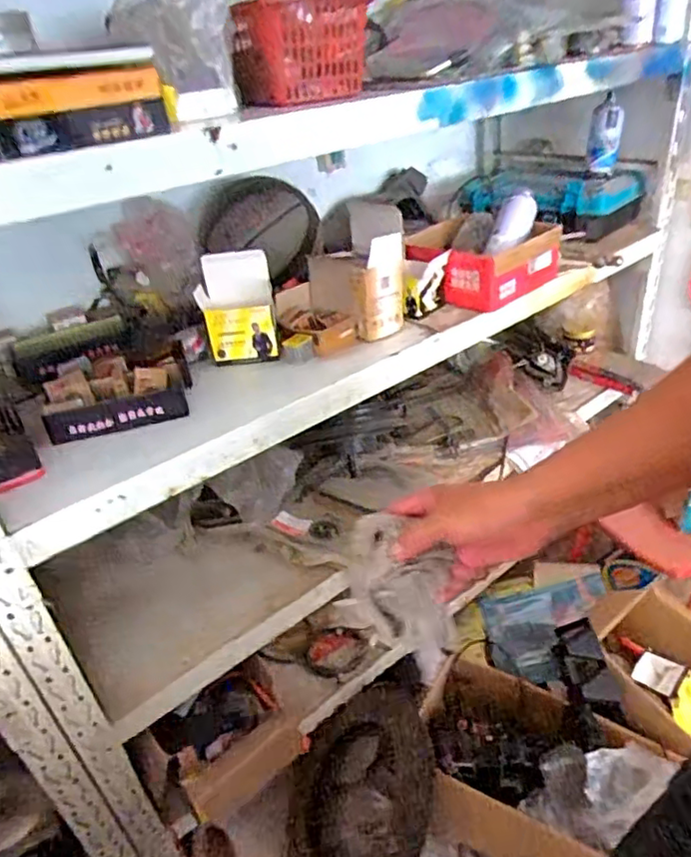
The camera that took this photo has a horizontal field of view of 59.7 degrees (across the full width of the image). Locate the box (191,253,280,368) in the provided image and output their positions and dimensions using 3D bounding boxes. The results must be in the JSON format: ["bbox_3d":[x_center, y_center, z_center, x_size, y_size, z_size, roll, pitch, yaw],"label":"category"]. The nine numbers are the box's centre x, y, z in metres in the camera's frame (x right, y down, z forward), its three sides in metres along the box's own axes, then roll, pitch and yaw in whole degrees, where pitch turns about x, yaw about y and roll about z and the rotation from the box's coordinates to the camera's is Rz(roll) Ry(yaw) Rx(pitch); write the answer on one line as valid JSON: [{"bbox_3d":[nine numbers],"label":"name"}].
[{"bbox_3d":[-0.178,-0.199,0.994,0.121,0.163,0.093,-7,32,-1],"label":"box"}]

